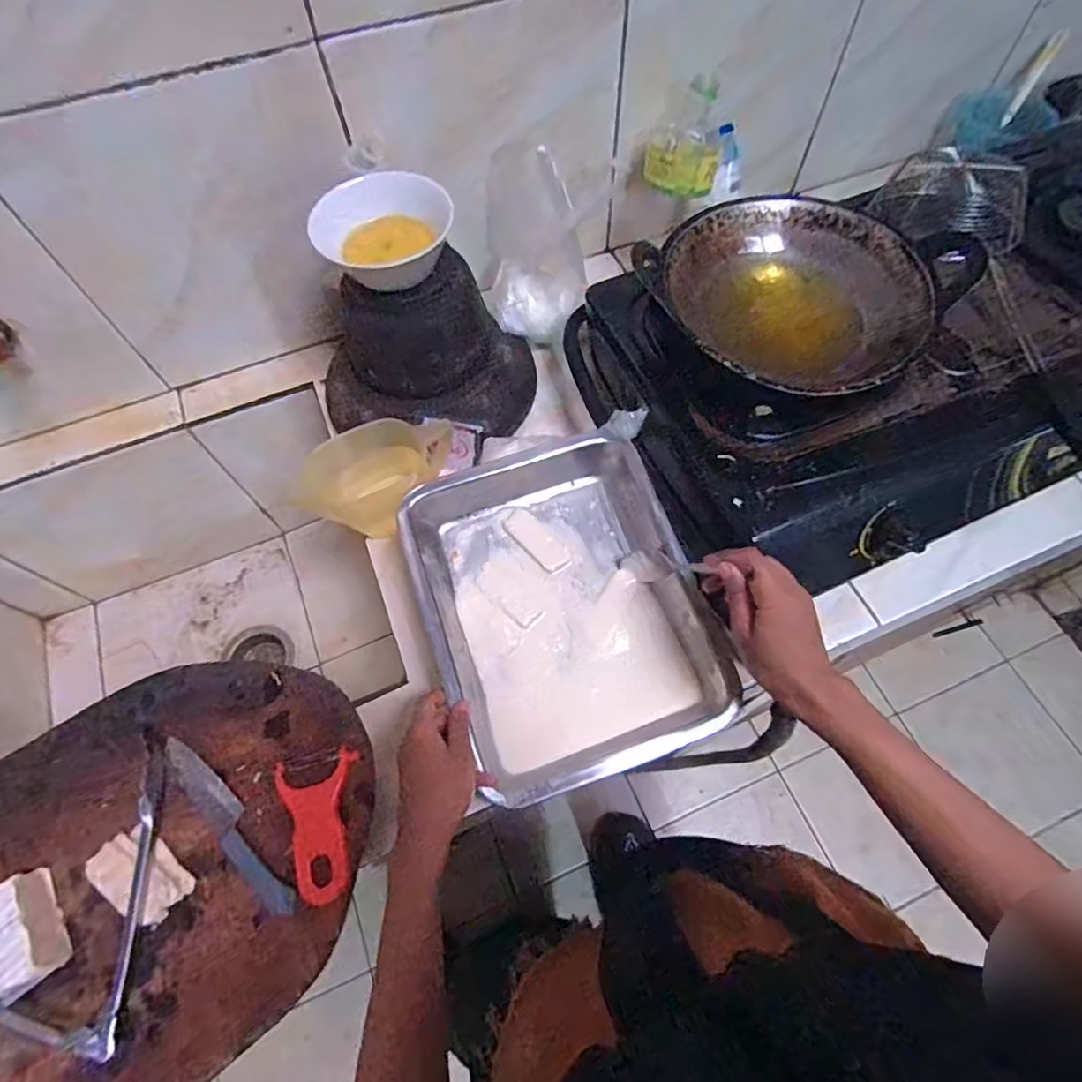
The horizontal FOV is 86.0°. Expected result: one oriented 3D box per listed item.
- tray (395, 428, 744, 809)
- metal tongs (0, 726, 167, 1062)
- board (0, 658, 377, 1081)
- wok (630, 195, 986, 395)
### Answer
[{"bbox_3d":[0.018,0.057,0.539,0.236,0.067,0.299,-18,64,-8],"label":"tray"},{"bbox_3d":[-0.396,0.261,0.433,0.175,0.058,0.217,-8,63,-2],"label":"metal tongs"},{"bbox_3d":[-0.309,0.254,0.461,0.349,0.030,0.297,-34,67,-15],"label":"board"},{"bbox_3d":[0.232,-0.224,0.542,0.226,0.076,0.232,-1,63,1],"label":"wok"}]

